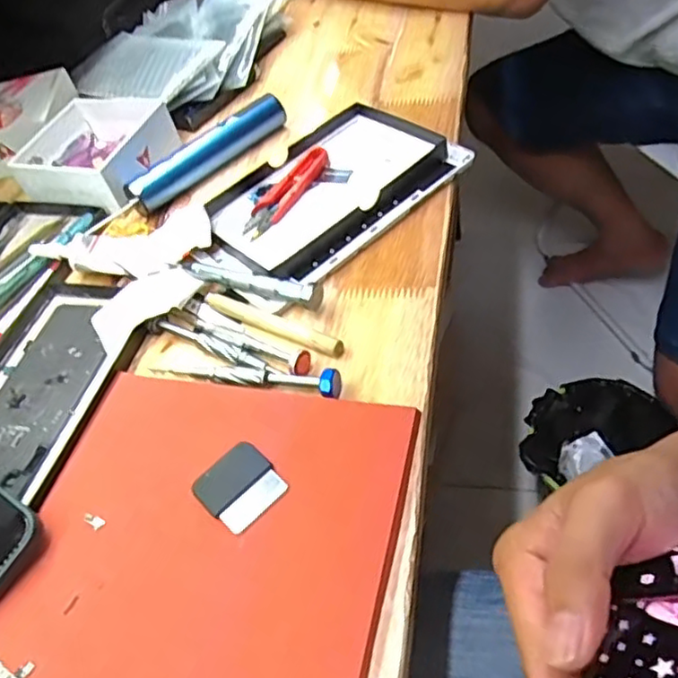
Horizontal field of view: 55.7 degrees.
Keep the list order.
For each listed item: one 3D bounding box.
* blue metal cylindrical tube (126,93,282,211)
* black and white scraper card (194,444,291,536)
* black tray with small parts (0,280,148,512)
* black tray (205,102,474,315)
[{"bbox_3d":[-0.109,-0.160,0.538,0.032,0.023,0.150,32,64,33],"label":"blue metal cylindrical tube"},{"bbox_3d":[-0.052,0.077,0.339,0.042,0.004,0.039,33,65,33],"label":"black and white scraper card"},{"bbox_3d":[-0.198,0.032,0.424,0.106,0.015,0.173,8,53,20],"label":"black tray with small parts"},{"bbox_3d":[-0.014,-0.108,0.488,0.197,0.015,0.125,-42,59,-18],"label":"black tray"}]

